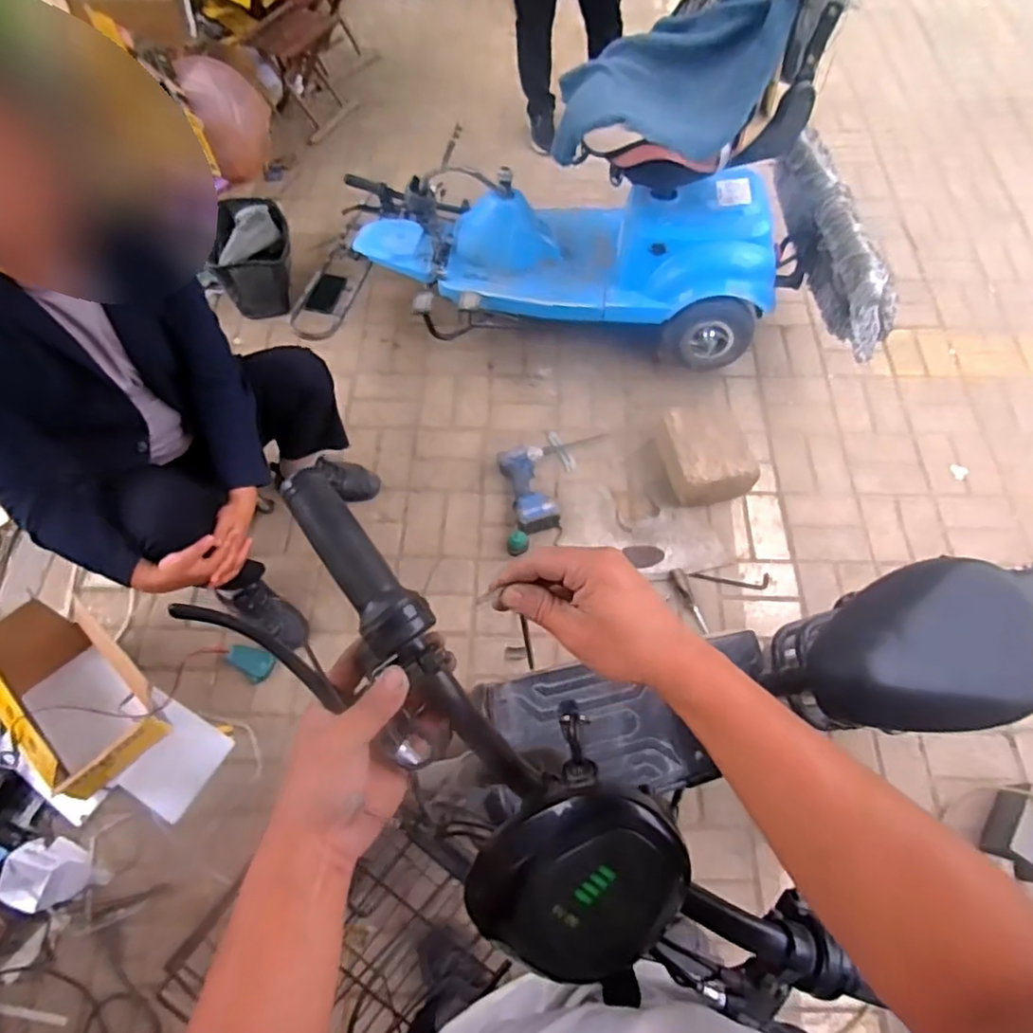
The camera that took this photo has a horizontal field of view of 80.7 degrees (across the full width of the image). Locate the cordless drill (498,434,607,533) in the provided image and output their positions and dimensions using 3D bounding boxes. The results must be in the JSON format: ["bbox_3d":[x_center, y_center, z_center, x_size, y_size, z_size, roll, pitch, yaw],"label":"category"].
[{"bbox_3d":[0.117,-0.101,1.539,0.296,0.072,0.247,-12,64,-6],"label":"cordless drill"}]

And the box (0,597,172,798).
[{"bbox_3d":[-0.947,0.363,1.310,0.239,0.257,0.399,-40,70,-18],"label":"box"}]

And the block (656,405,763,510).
[{"bbox_3d":[0.464,-0.160,1.484,0.187,0.112,0.234,-12,64,-6],"label":"block"}]

